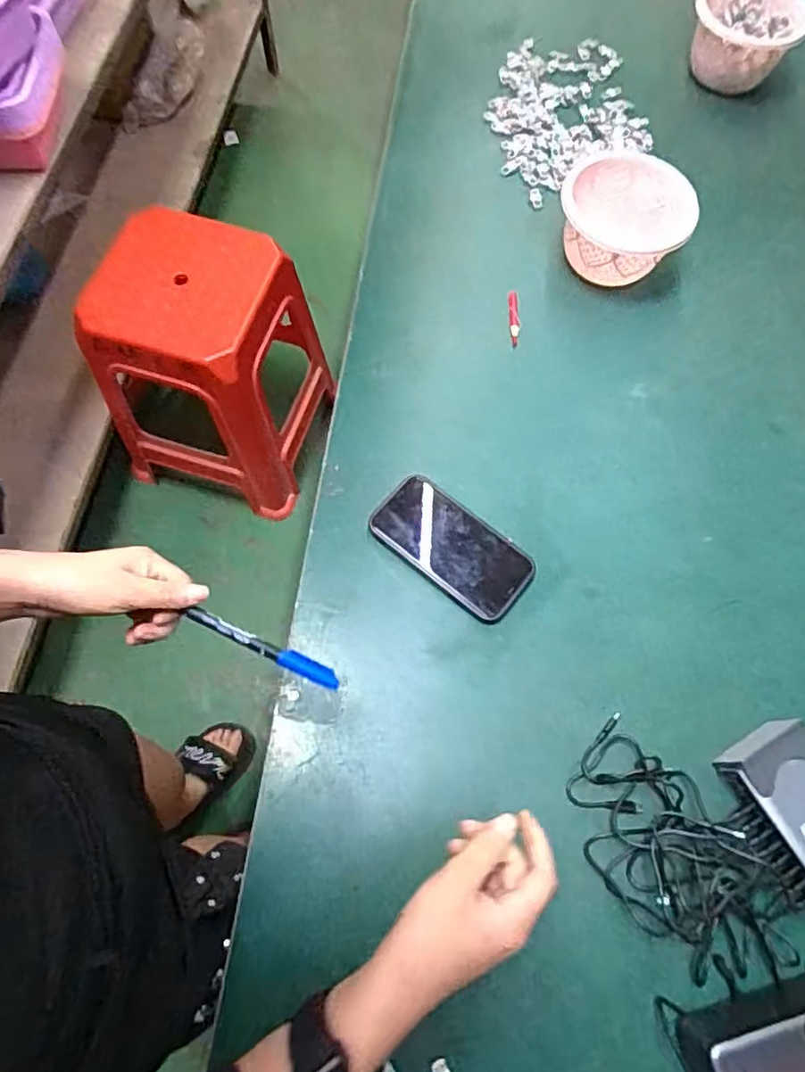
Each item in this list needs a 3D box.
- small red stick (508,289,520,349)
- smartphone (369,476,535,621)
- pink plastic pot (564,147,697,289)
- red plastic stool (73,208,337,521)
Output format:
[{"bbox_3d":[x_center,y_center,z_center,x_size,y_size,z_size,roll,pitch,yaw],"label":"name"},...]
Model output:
[{"bbox_3d":[0.130,-0.256,0.735,0.012,0.015,0.079,1,69,0],"label":"small red stick"},{"bbox_3d":[0.048,0.008,0.615,0.159,0.016,0.082,37,73,12],"label":"smartphone"},{"bbox_3d":[0.249,-0.356,0.724,0.146,0.105,0.118,28,70,10],"label":"pink plastic pot"},{"bbox_3d":[-0.348,-0.309,1.197,0.329,0.436,0.344,19,69,7],"label":"red plastic stool"}]

